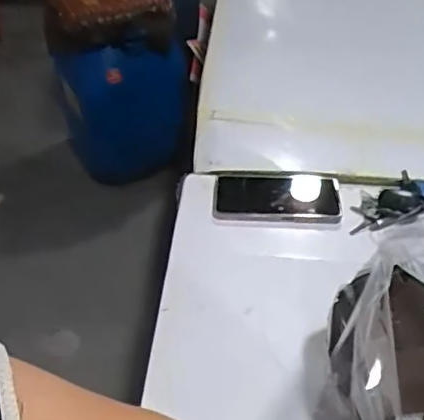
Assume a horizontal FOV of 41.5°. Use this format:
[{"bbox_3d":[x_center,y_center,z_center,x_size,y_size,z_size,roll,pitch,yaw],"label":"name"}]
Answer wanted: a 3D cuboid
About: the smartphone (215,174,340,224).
[{"bbox_3d":[0.088,-0.020,0.747,0.167,0.015,0.087,3,45,2],"label":"smartphone"}]

